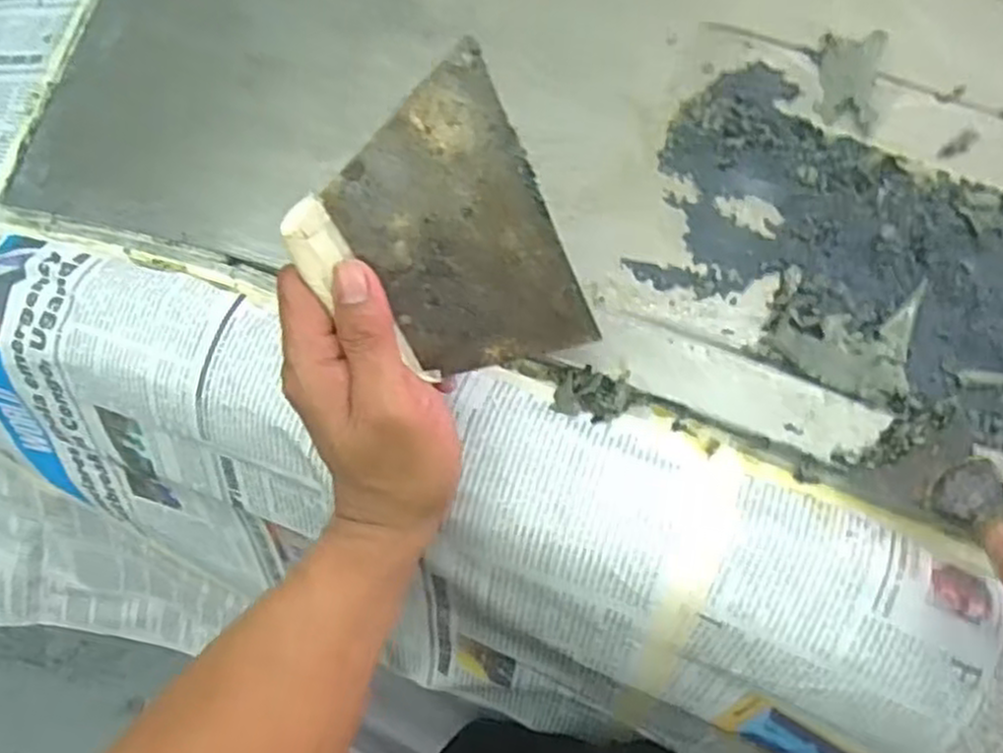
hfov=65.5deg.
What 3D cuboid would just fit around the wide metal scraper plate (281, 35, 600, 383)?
[{"bbox_3d":[-0.026,-0.051,0.328,0.098,0.130,0.005,-28,31,-2],"label":"wide metal scraper plate"}]

